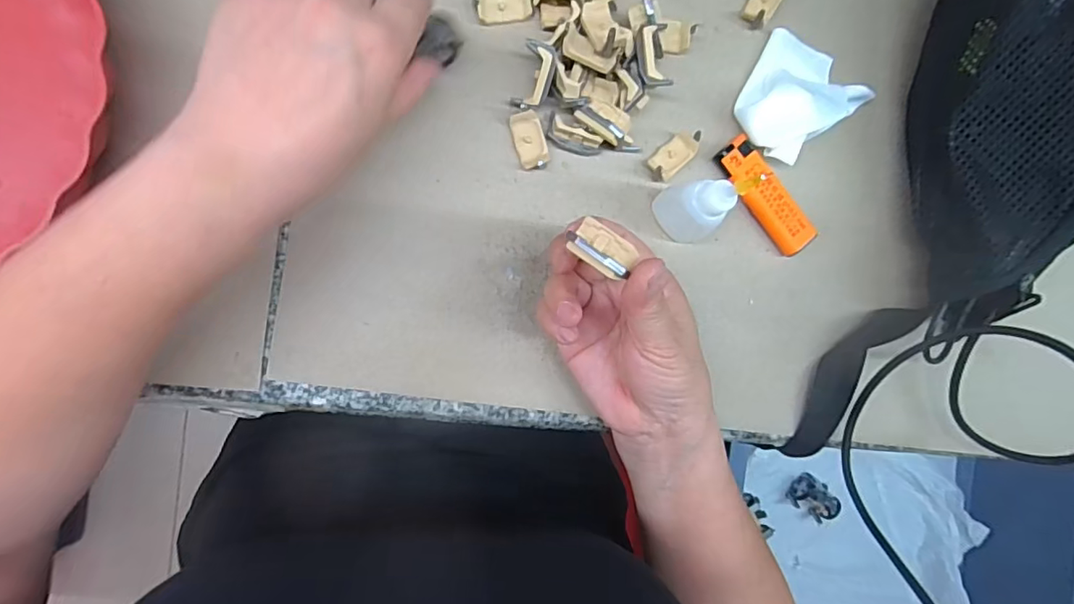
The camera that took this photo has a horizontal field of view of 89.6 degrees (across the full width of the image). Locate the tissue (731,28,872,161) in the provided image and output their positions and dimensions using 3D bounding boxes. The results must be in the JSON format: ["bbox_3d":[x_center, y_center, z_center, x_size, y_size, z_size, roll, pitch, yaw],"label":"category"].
[{"bbox_3d":[0.162,-0.134,0.339,0.086,0.028,0.068,-35,95,-8],"label":"tissue"}]

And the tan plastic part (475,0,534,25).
[{"bbox_3d":[-0.019,-0.173,0.316,0.033,0.009,0.019,-14,114,-9],"label":"tan plastic part"}]

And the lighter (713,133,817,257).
[{"bbox_3d":[0.143,-0.066,0.342,0.025,0.015,0.079,-41,96,-7],"label":"lighter"}]

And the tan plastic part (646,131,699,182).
[{"bbox_3d":[0.083,-0.089,0.330,0.035,0.016,0.016,-43,96,-7],"label":"tan plastic part"}]

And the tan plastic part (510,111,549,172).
[{"bbox_3d":[-0.004,-0.095,0.319,0.017,0.012,0.032,-17,93,-9],"label":"tan plastic part"}]

